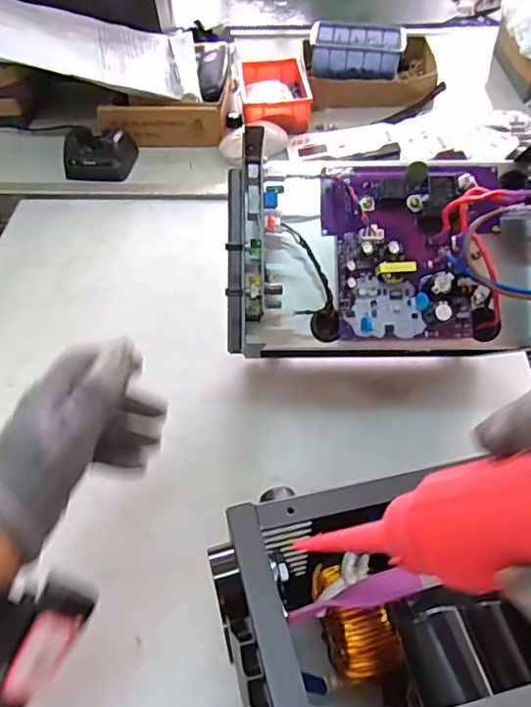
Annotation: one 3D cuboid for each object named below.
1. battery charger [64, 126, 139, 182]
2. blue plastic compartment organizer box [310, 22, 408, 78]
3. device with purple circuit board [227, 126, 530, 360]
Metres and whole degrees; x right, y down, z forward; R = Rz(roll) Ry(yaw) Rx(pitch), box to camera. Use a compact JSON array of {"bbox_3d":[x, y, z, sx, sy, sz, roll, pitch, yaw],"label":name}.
[{"bbox_3d":[-0.224,-0.271,0.747,0.090,0.048,0.068,-1,51,1],"label":"battery charger"},{"bbox_3d":[0.145,-0.484,0.886,0.148,0.036,0.120,12,52,12],"label":"blue plastic compartment organizer box"},{"bbox_3d":[0.097,-0.077,0.421,0.255,0.091,0.152,-3,89,7],"label":"device with purple circuit board"}]

